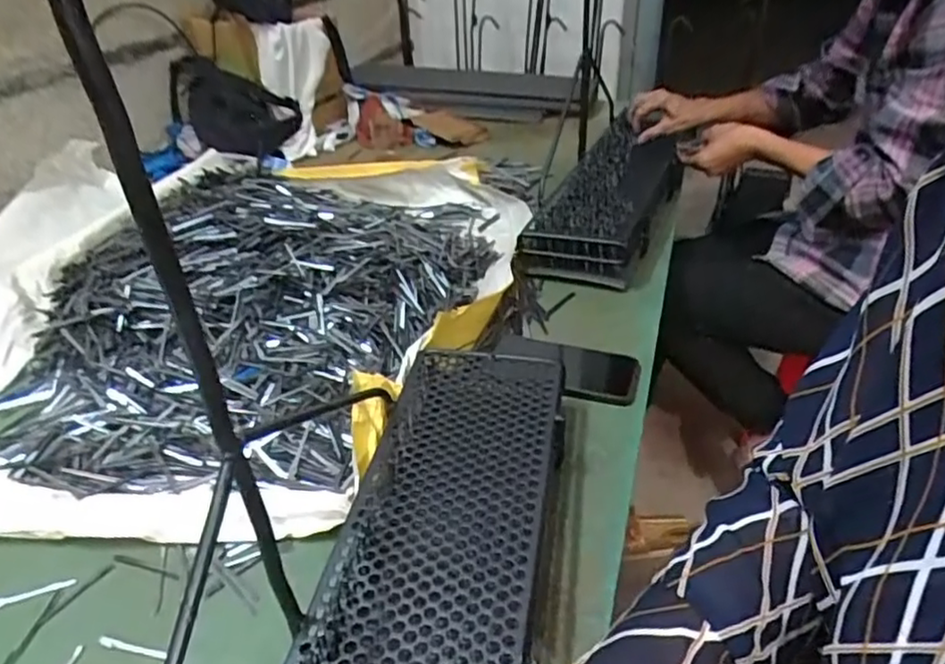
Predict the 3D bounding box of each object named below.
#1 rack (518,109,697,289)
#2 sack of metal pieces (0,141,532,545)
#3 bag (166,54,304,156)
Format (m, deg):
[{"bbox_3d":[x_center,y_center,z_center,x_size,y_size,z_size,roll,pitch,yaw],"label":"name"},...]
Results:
[{"bbox_3d":[0.218,-0.205,0.978,0.145,0.082,0.399,15,37,23],"label":"rack"},{"bbox_3d":[-0.380,-0.100,0.879,0.842,0.107,0.784,11,37,20],"label":"sack of metal pieces"},{"bbox_3d":[-0.514,-0.485,1.370,0.185,0.152,0.254,-28,41,-33],"label":"bag"}]

